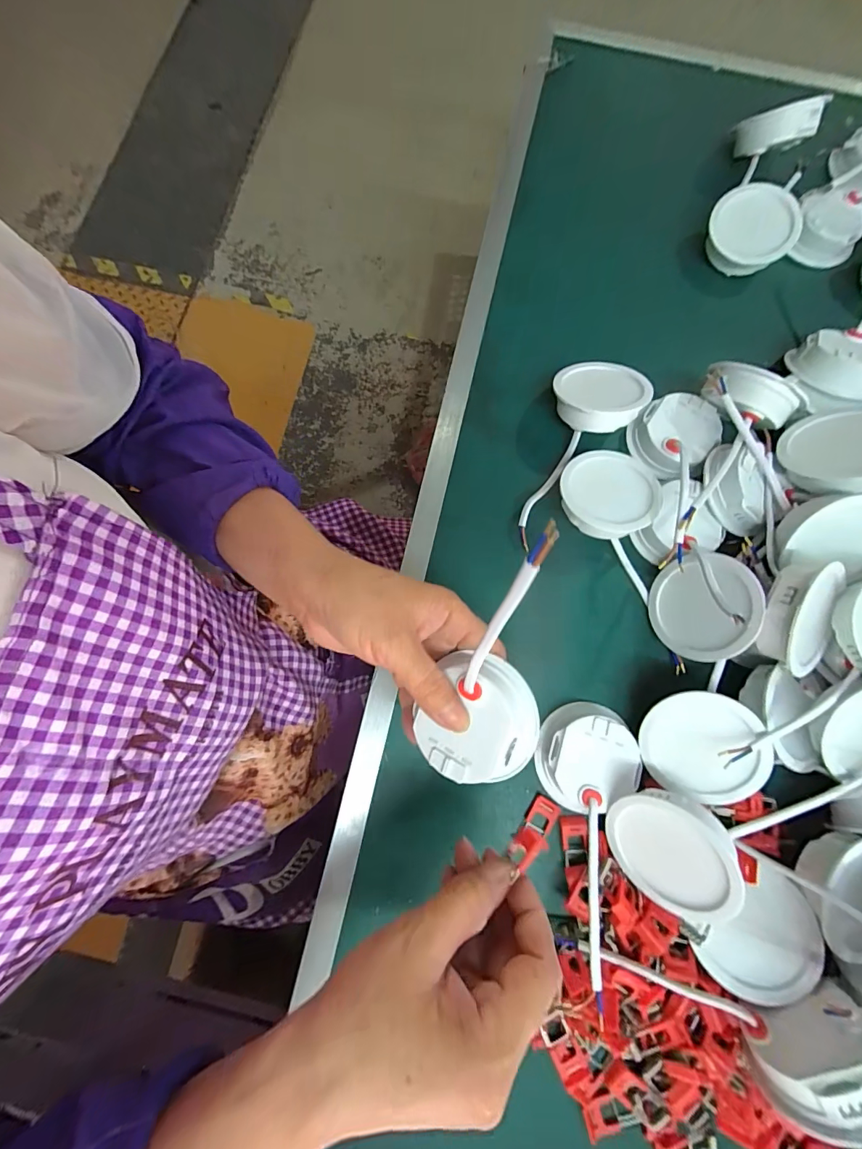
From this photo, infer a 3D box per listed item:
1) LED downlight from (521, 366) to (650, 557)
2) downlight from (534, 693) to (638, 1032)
[{"bbox_3d":[0.103,-0.106,0.324,0.065,0.040,0.161,38,81,6],"label":"LED downlight"},{"bbox_3d":[0.113,0.171,0.275,0.062,0.032,0.160,-7,79,-2],"label":"downlight"}]

